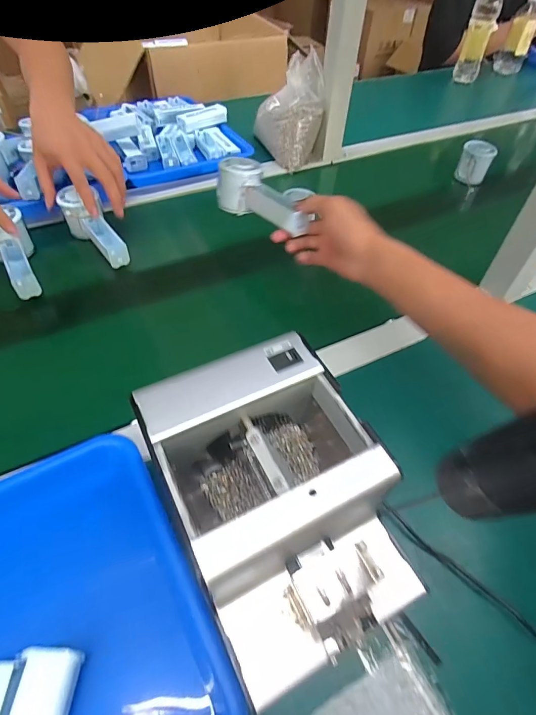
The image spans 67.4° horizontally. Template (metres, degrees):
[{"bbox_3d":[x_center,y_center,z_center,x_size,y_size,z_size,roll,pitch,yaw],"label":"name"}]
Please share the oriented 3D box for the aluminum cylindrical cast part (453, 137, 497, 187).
[{"bbox_3d":[0.384,-0.362,0.747,0.056,0.061,0.054,26,54,17],"label":"aluminum cylindrical cast part"}]

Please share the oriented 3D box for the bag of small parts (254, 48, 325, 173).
[{"bbox_3d":[0.038,-0.447,0.733,0.120,0.146,0.117,3,51,-2],"label":"bag of small parts"}]

